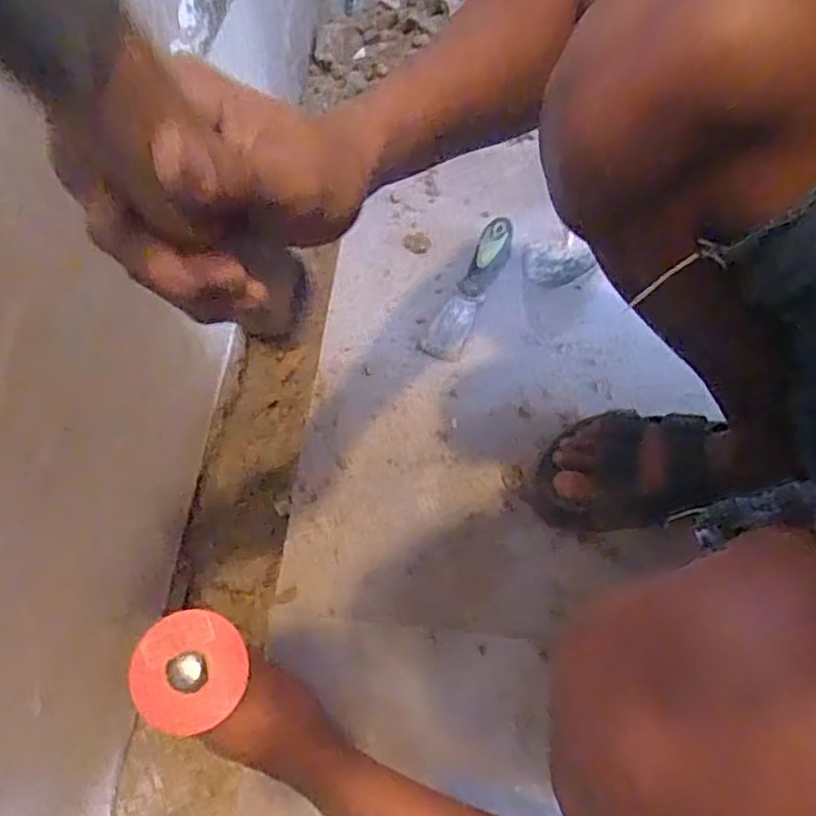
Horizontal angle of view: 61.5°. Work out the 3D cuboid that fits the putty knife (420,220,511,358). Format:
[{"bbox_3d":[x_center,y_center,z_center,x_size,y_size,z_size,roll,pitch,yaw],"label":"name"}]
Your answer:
[{"bbox_3d":[0.071,-0.137,0.770,0.043,0.023,0.190,23,66,13],"label":"putty knife"}]

